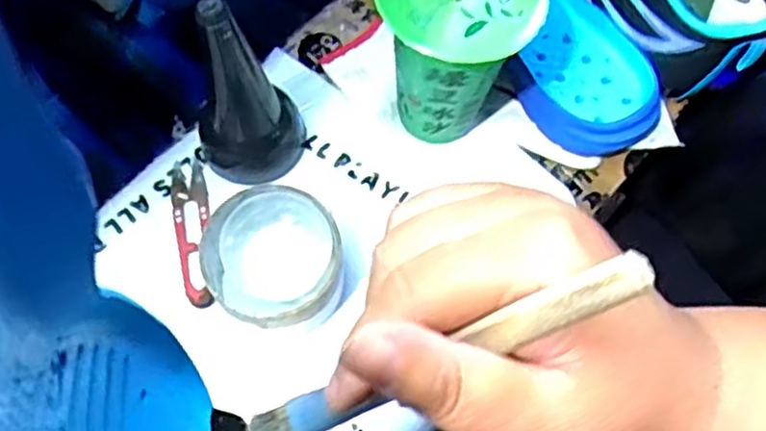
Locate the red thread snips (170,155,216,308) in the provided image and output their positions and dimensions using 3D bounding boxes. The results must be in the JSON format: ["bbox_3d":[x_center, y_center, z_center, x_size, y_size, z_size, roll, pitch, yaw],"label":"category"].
[{"bbox_3d":[-0.126,0.010,0.484,0.023,0.009,0.106,-9,68,-6],"label":"red thread snips"}]

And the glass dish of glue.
[{"bbox_3d":[-0.068,0.024,0.450,0.079,0.048,0.071,-13,68,-7],"label":"glass dish of glue"}]

